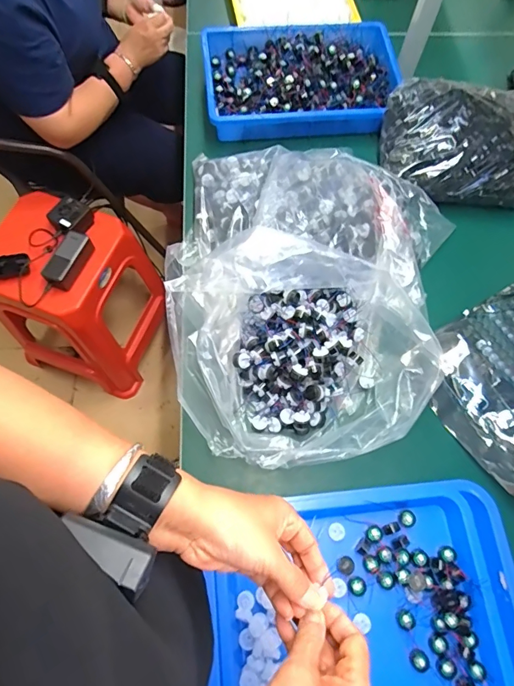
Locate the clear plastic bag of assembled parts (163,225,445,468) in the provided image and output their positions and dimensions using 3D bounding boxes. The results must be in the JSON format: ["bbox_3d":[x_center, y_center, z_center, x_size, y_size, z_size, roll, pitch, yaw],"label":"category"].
[{"bbox_3d":[0.071,0.015,0.549,0.350,0.171,0.252,-2,69,-3],"label":"clear plastic bag of assembled parts"}]

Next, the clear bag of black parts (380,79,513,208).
[{"bbox_3d":[0.405,-0.353,0.754,0.345,0.091,0.203,7,69,1],"label":"clear bag of black parts"}]

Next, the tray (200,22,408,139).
[{"bbox_3d":[0.087,-0.518,0.825,0.374,0.059,0.262,-3,69,-3],"label":"tray"}]

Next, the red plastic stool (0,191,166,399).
[{"bbox_3d":[-0.493,-0.120,1.197,0.351,0.497,0.348,22,70,7],"label":"red plastic stool"}]

